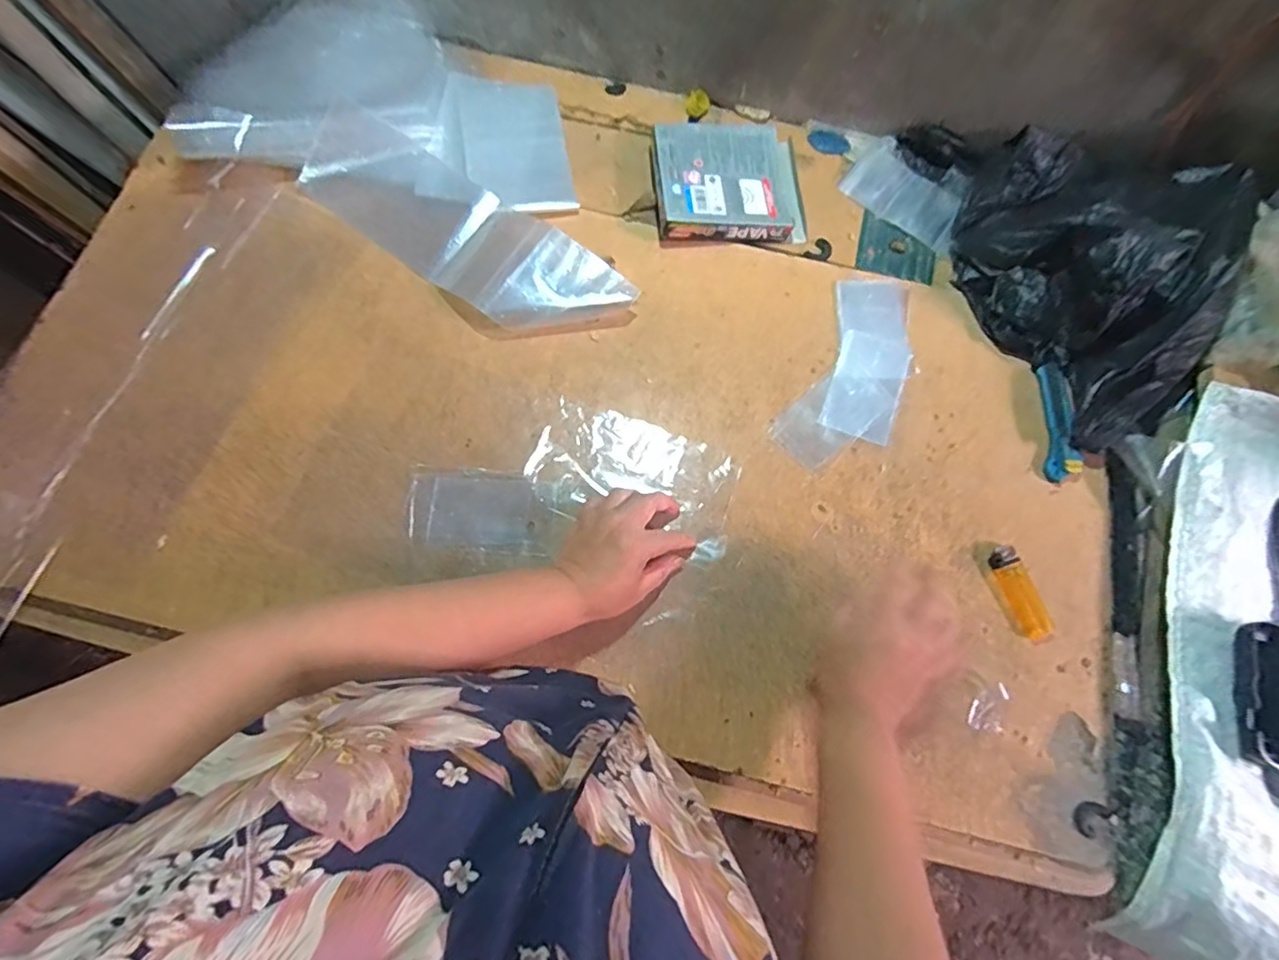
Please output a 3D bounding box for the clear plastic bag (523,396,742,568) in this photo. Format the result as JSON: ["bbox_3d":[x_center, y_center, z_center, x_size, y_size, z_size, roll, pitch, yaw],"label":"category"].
[{"bbox_3d":[-0.005,-0.004,0.550,0.187,0.005,0.107,19,72,3],"label":"clear plastic bag"}]

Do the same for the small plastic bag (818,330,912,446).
[{"bbox_3d":[0.224,-0.091,0.587,0.067,0.004,0.107,22,72,5],"label":"small plastic bag"}]

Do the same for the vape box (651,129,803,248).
[{"bbox_3d":[0.095,-0.325,0.646,0.156,0.035,0.146,-4,72,-4],"label":"vape box"}]

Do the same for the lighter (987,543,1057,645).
[{"bbox_3d":[0.334,0.097,0.518,0.025,0.013,0.081,-19,73,-9],"label":"lighter"}]

